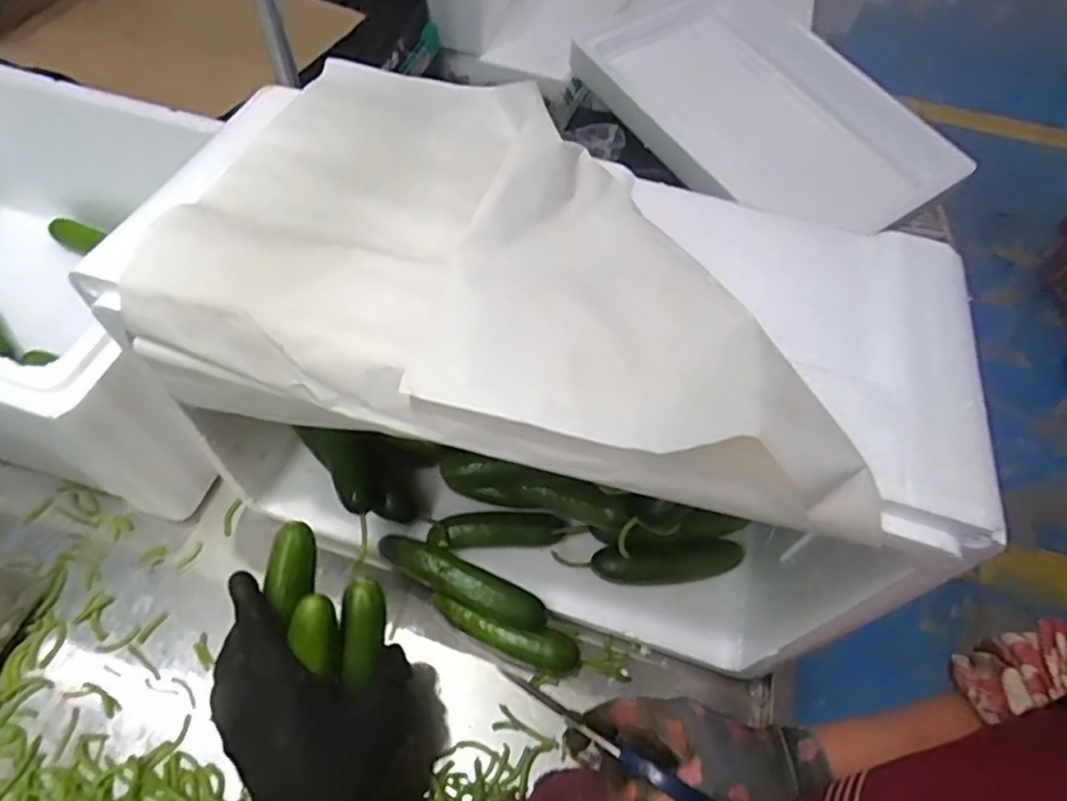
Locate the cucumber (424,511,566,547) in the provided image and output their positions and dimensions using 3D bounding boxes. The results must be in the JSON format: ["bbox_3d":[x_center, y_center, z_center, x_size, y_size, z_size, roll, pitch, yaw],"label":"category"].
[{"bbox_3d":[-0.030,0.108,0.512,0.109,0.020,0.027,-2,60,-3],"label":"cucumber"}]

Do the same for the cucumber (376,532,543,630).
[{"bbox_3d":[-0.058,0.143,0.488,0.144,0.026,0.030,21,62,10],"label":"cucumber"}]

